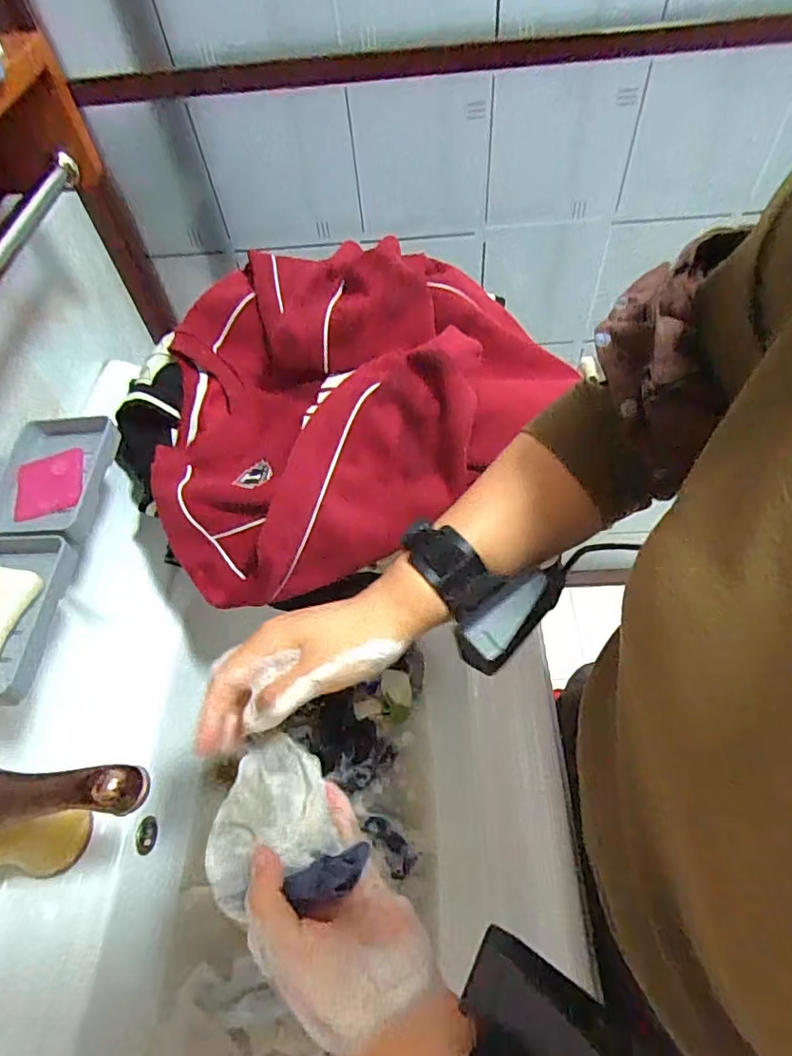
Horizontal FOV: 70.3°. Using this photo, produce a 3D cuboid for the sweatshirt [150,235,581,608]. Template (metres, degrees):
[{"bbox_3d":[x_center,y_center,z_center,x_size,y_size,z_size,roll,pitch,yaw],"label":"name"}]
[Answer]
[{"bbox_3d":[-0.060,-0.146,0.569,0.420,0.141,0.342,-30,59,-15],"label":"sweatshirt"}]

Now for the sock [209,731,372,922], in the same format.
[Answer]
[{"bbox_3d":[-0.073,0.177,0.329,0.075,0.018,0.096,-28,58,-14],"label":"sock"}]

